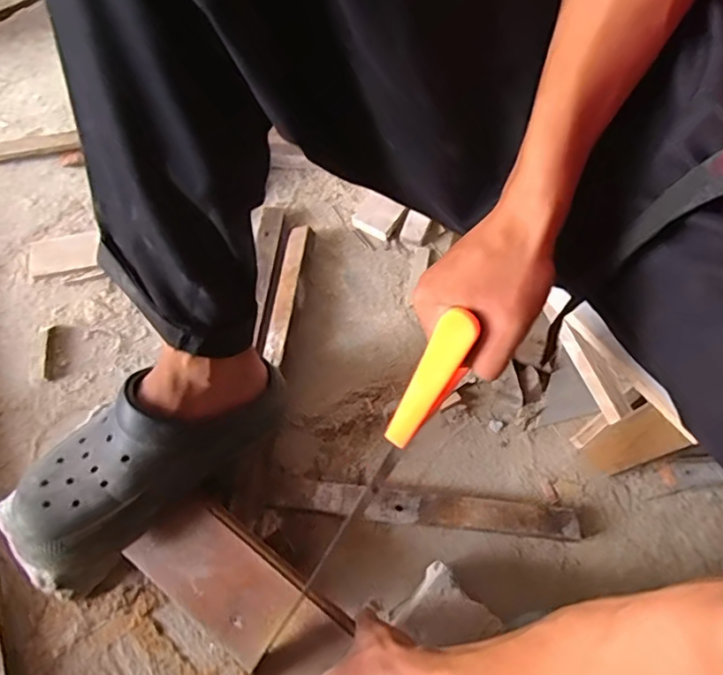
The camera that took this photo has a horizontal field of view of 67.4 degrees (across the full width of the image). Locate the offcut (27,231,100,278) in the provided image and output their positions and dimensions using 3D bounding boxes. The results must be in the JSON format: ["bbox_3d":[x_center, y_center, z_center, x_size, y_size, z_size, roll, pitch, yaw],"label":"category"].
[{"bbox_3d":[-0.405,-0.116,0.738,0.098,0.016,0.056,-11,66,-6],"label":"offcut"}]

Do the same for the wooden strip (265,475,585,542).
[{"bbox_3d":[0.066,0.184,0.595,0.337,0.026,0.039,6,65,2],"label":"wooden strip"}]

